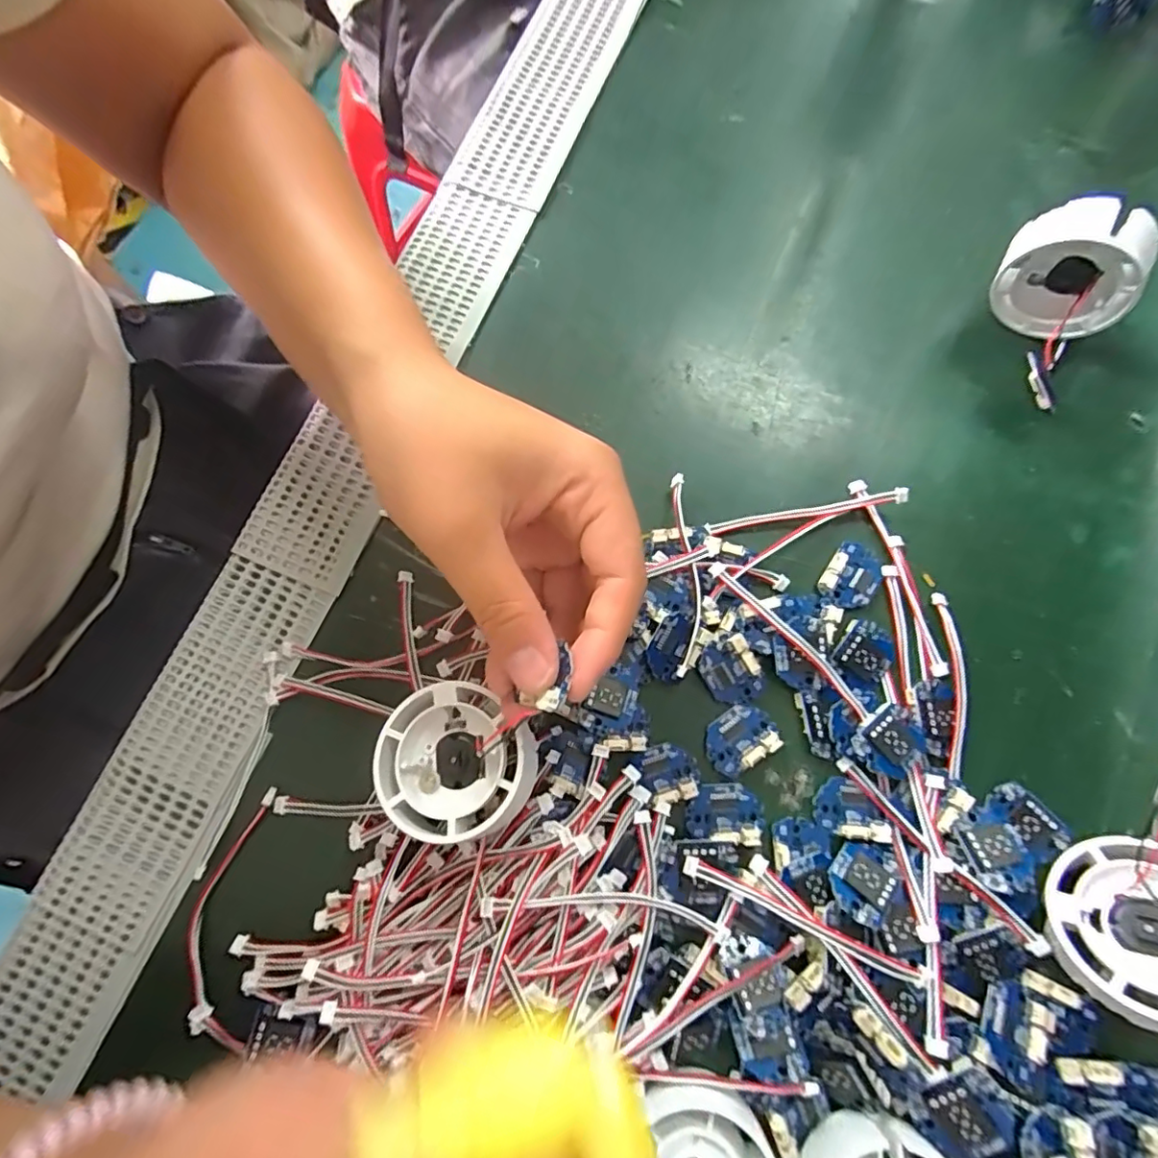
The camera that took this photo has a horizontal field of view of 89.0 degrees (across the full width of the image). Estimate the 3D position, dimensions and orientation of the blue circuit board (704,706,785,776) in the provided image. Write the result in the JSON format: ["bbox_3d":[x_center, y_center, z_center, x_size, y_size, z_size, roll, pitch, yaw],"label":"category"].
[{"bbox_3d":[0.064,0.064,0.236,0.029,0.004,0.023,-30,78,-8],"label":"blue circuit board"}]

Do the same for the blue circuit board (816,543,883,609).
[{"bbox_3d":[0.118,-0.001,0.254,0.023,0.006,0.029,36,78,8],"label":"blue circuit board"}]

